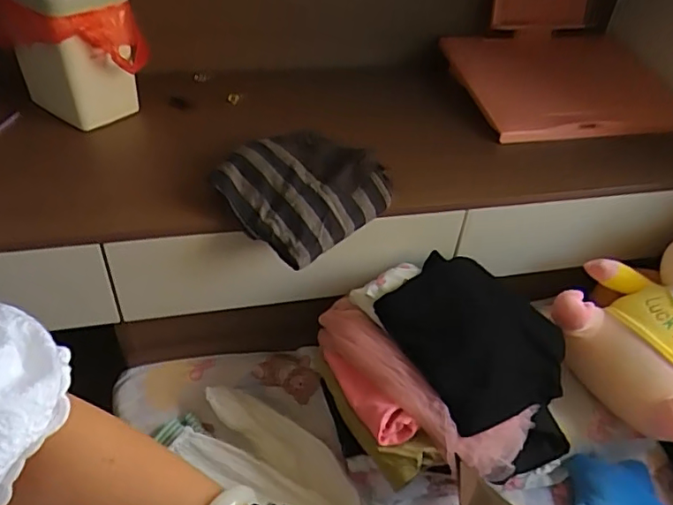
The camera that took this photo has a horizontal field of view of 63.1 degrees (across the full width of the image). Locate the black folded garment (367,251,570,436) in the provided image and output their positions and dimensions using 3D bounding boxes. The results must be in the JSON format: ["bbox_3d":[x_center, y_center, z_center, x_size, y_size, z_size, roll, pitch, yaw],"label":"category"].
[{"bbox_3d":[0.216,0.122,0.859,0.244,0.103,0.263,-24,49,-30],"label":"black folded garment"}]

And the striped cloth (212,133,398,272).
[{"bbox_3d":[-0.058,-0.104,0.881,0.222,0.072,0.237,32,47,27],"label":"striped cloth"}]

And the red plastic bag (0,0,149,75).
[{"bbox_3d":[-0.483,-0.403,0.971,0.266,0.116,0.161,28,46,23],"label":"red plastic bag"}]

